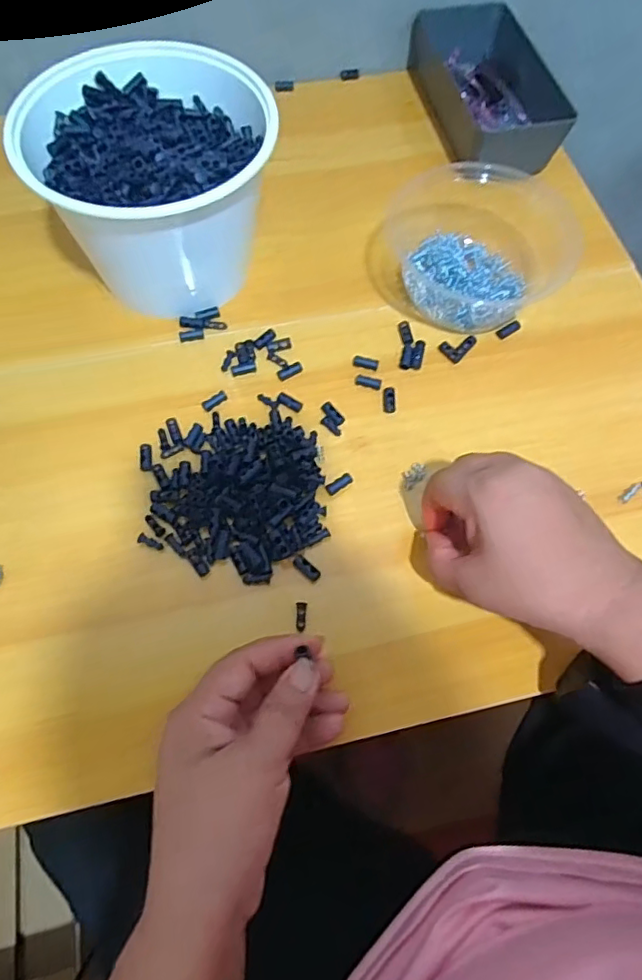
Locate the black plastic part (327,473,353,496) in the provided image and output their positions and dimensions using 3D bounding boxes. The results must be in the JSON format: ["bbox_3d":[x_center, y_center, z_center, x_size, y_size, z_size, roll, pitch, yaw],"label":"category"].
[{"bbox_3d":[0.012,-0.004,0.380,0.019,0.004,0.007,-34,72,-16],"label":"black plastic part"}]

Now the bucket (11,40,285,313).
[{"bbox_3d":[-0.116,-0.215,0.411,0.160,0.111,0.153,1,66,-3],"label":"bucket"}]

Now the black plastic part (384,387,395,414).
[{"bbox_3d":[0.049,-0.065,0.411,0.008,0.004,0.019,1,66,-3],"label":"black plastic part"}]

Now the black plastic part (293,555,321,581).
[{"bbox_3d":[-0.009,0.049,0.355,0.019,0.006,0.008,40,70,14],"label":"black plastic part"}]

